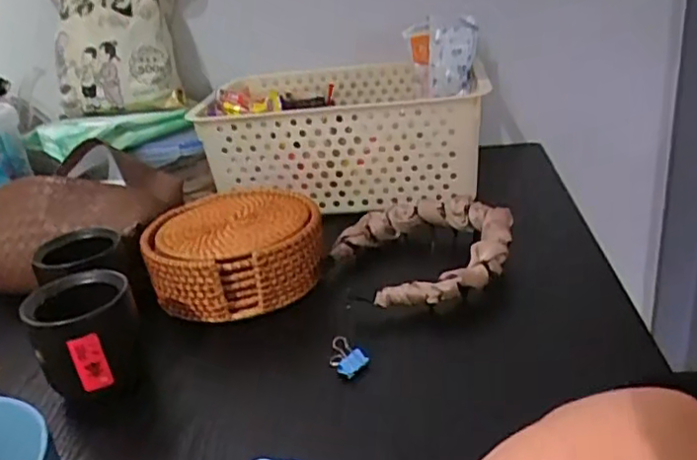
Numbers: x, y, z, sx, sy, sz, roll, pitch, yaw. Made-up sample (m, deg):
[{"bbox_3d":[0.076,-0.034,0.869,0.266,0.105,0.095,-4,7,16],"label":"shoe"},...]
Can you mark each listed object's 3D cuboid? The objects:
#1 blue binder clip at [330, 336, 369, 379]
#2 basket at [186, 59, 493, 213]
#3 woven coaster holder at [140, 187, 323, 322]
[{"bbox_3d":[0.000,0.085,0.425,0.021,0.018,0.023,-22,30,-29],"label":"blue binder clip"},{"bbox_3d":[-0.004,-0.114,0.706,0.287,0.106,0.214,-3,25,8],"label":"basket"},{"bbox_3d":[-0.095,0.014,0.535,0.141,0.053,0.136,-12,25,-12],"label":"woven coaster holder"}]

